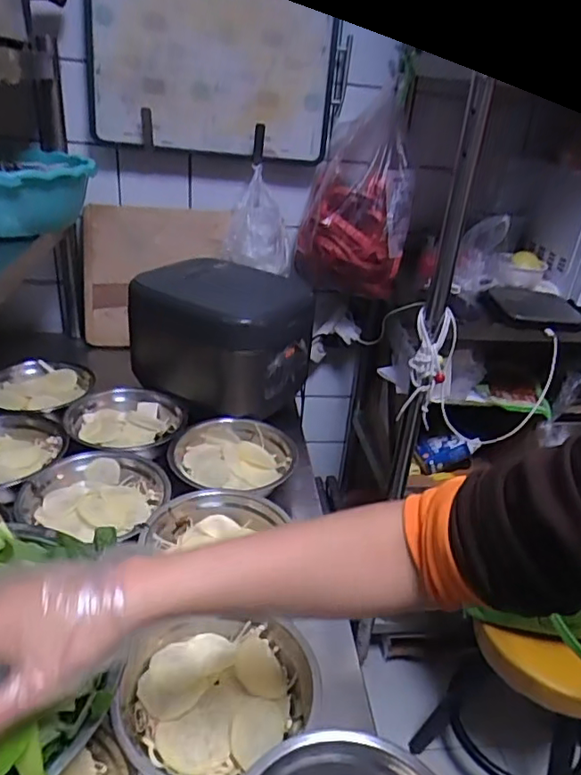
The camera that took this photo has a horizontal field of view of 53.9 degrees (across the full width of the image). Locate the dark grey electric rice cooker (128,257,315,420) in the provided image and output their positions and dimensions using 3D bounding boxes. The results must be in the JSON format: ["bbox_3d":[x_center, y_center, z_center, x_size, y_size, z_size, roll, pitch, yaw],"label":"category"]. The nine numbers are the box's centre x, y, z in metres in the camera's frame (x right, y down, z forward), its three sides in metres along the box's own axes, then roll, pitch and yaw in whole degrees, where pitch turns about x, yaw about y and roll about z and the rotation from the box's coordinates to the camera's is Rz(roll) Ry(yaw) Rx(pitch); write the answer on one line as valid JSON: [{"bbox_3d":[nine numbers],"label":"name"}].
[{"bbox_3d":[-0.132,-0.100,1.072,0.334,0.216,0.233,19,31,23],"label":"dark grey electric rice cooker"}]

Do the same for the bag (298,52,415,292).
[{"bbox_3d":[0.140,-0.407,1.213,0.220,0.428,0.167,7,29,2],"label":"bag"}]

